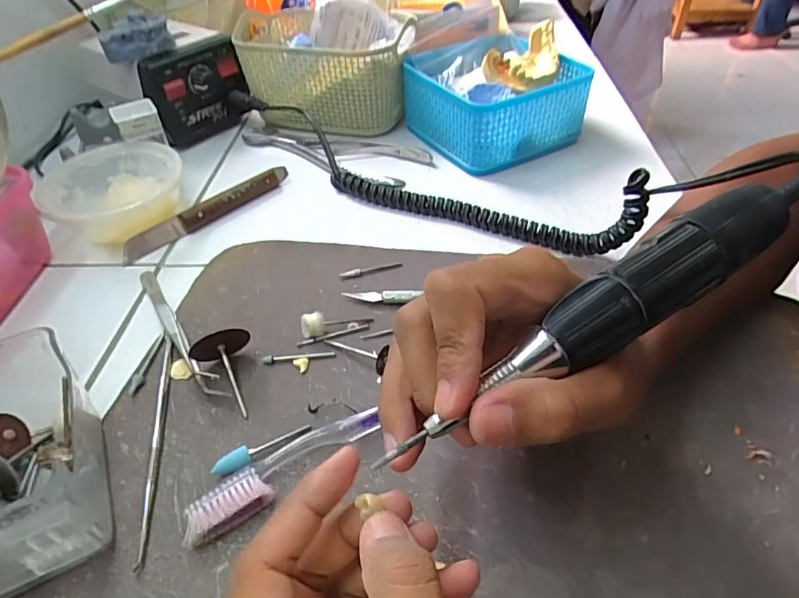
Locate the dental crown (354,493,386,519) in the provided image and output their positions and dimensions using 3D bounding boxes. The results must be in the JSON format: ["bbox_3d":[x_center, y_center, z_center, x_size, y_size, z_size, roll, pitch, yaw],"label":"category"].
[{"bbox_3d":[-0.010,0.069,0.171,0.010,0.005,0.006,-5,43,-2],"label":"dental crown"}]

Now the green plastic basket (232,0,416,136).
[{"bbox_3d":[-0.071,-0.233,0.523,0.168,0.092,0.120,9,45,13],"label":"green plastic basket"}]

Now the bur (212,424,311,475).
[{"bbox_3d":[-0.068,0.073,0.255,0.049,0.008,0.010,-30,49,-25],"label":"bur"}]

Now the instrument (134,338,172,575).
[{"bbox_3d":[-0.126,0.069,0.267,0.008,0.006,0.134,-10,44,-7],"label":"instrument"}]

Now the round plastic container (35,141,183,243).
[{"bbox_3d":[-0.222,-0.081,0.411,0.099,0.048,0.102,-2,43,2],"label":"round plastic container"}]

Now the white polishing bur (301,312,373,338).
[{"bbox_3d":[-0.038,0.013,0.312,0.042,0.013,0.011,-12,44,-9],"label":"white polishing bur"}]

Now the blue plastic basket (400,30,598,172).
[{"bbox_3d":[0.085,-0.185,0.479,0.140,0.069,0.127,-23,47,-19],"label":"blue plastic basket"}]

